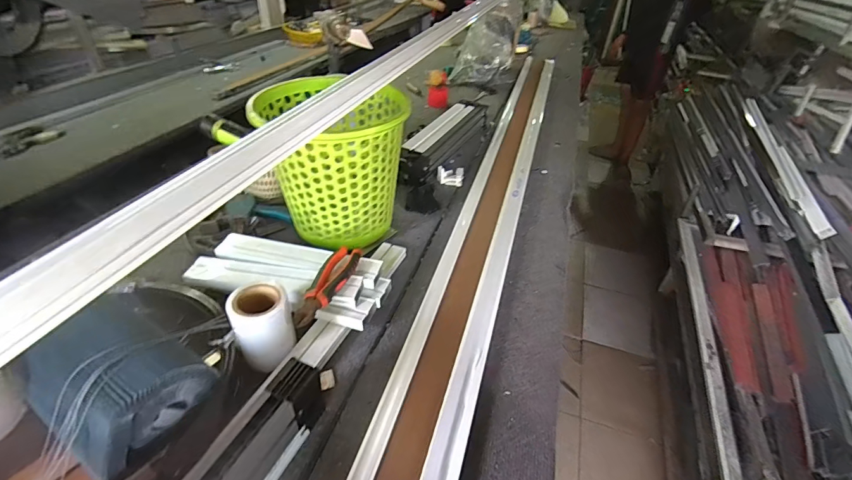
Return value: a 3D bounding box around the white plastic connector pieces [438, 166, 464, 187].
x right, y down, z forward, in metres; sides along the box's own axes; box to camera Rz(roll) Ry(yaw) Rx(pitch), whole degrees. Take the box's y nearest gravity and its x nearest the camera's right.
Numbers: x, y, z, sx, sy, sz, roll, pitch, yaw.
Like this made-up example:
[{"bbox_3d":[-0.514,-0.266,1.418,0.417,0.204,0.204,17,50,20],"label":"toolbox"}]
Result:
[{"bbox_3d":[0.058,-0.152,0.937,0.062,0.033,0.037,9,39,7],"label":"white plastic connector pieces"}]

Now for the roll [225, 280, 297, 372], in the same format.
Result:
[{"bbox_3d":[-0.208,0.110,0.512,0.067,0.093,0.072,2,38,-2],"label":"roll"}]

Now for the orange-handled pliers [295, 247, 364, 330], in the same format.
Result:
[{"bbox_3d":[-0.141,0.064,0.575,0.045,0.024,0.146,14,39,13],"label":"orange-handled pliers"}]

